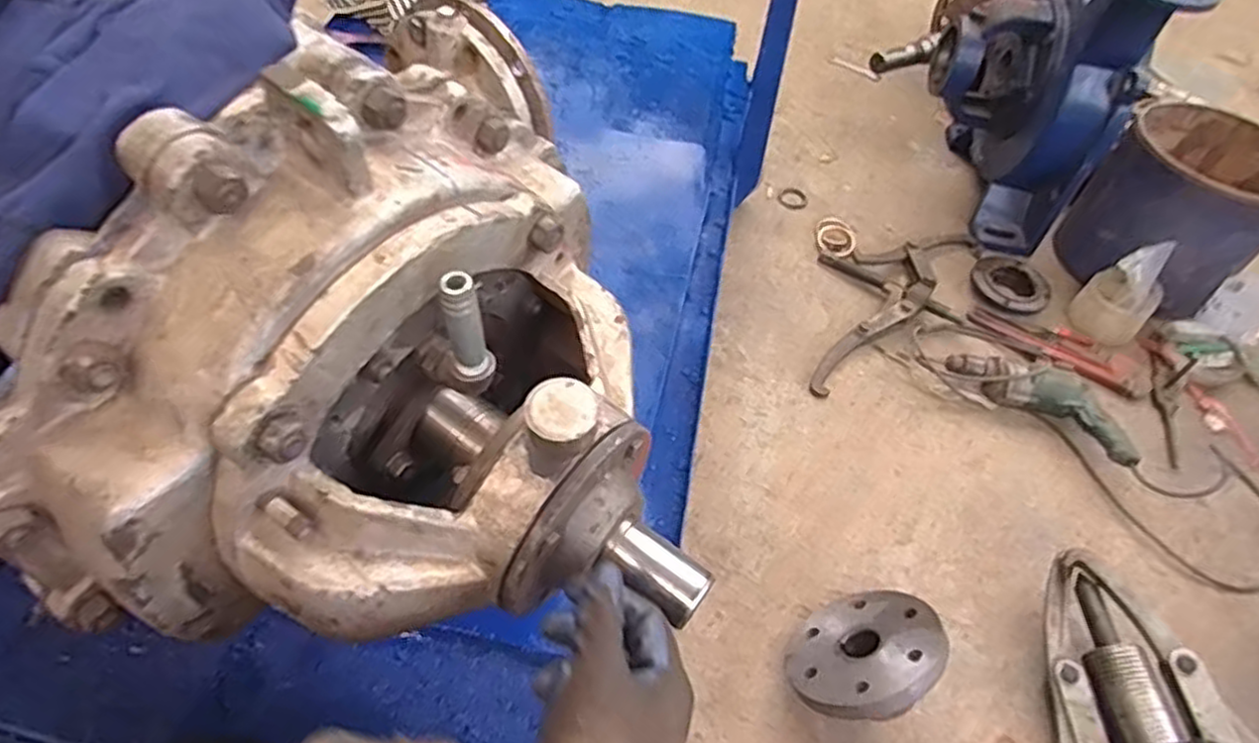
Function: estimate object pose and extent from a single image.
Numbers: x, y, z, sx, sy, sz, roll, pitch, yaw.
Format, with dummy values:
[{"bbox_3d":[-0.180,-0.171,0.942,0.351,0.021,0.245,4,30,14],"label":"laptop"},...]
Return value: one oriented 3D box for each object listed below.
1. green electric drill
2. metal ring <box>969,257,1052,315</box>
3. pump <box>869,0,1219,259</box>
[{"bbox_3d":[0.677,0.040,1.193,0.298,0.067,0.116,37,57,21],"label":"green electric drill"},{"bbox_3d":[0.722,-0.167,1.377,0.139,0.021,0.139,36,57,20],"label":"metal ring"},{"bbox_3d":[0.721,-0.586,1.426,0.368,0.492,0.464,8,52,0],"label":"pump"}]

